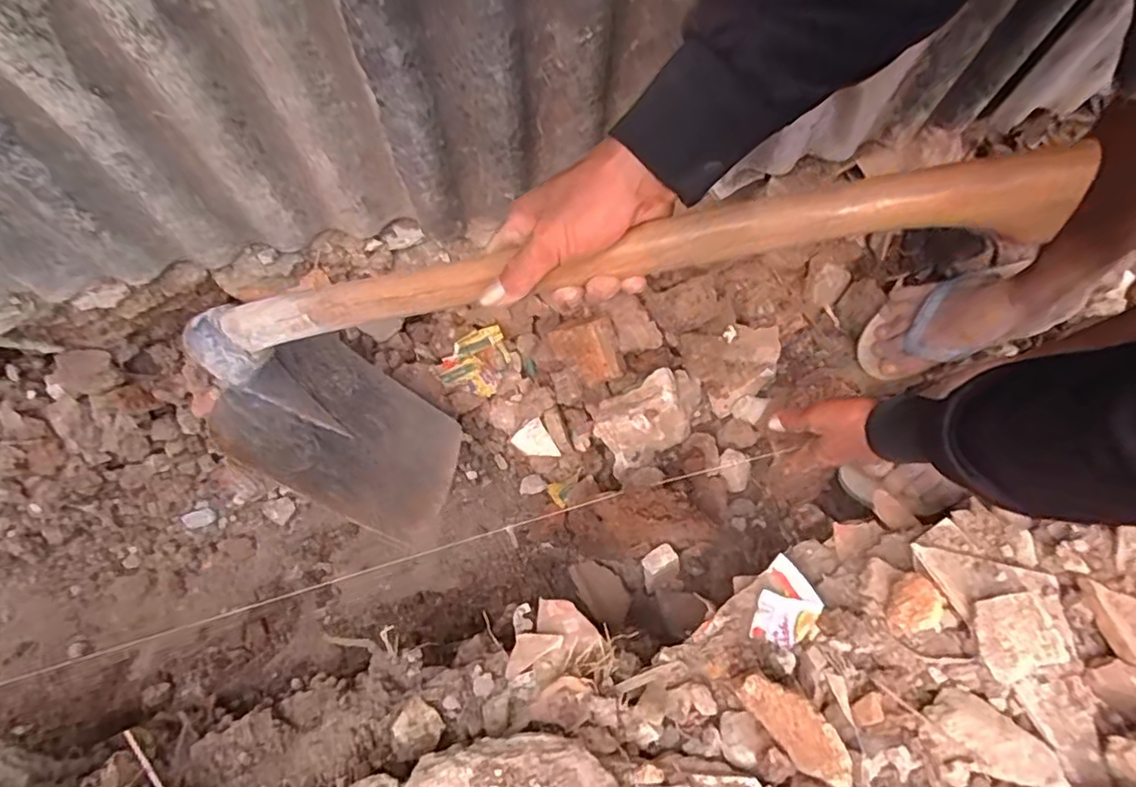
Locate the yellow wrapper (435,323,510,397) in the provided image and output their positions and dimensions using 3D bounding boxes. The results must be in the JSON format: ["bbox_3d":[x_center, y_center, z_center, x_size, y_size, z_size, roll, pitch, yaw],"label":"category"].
[{"bbox_3d":[-0.111,-0.033,0.716,0.088,0.036,0.068,-25,76,-9],"label":"yellow wrapper"}]

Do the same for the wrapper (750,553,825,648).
[{"bbox_3d":[0.177,0.172,0.482,0.048,0.012,0.069,21,58,37],"label":"wrapper"}]

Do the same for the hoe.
[{"bbox_3d":[0.011,-0.042,0.476,0.604,0.235,0.178,-17,73,22],"label":"hoe"}]

